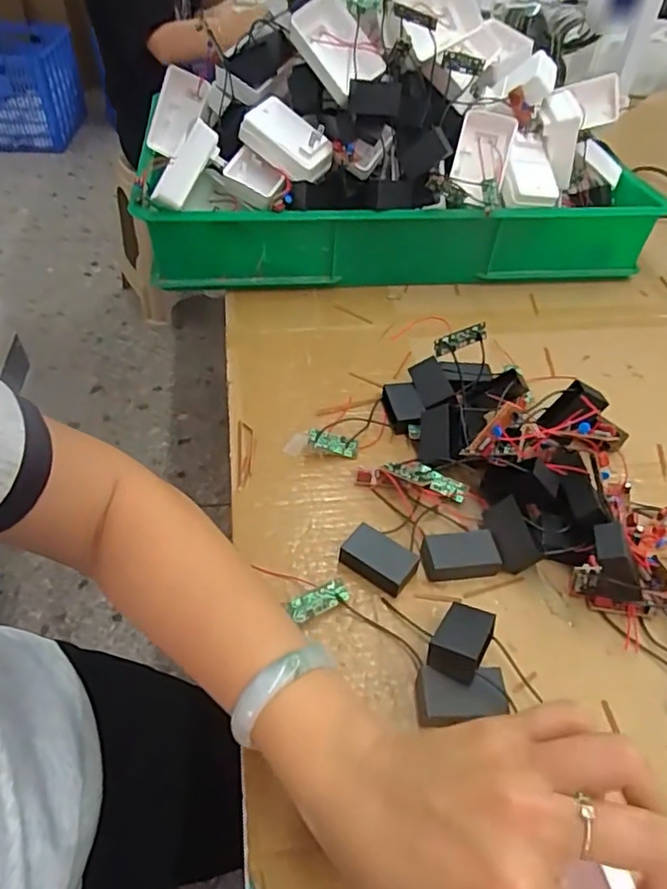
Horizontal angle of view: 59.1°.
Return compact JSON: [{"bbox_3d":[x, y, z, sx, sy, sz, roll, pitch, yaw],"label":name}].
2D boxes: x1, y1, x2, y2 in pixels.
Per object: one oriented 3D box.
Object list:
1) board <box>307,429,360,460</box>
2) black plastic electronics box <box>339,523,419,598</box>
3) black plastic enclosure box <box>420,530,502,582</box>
[{"bbox_3d":[0.001,0.000,0.484,0.044,0.016,0.007,15,8,-20],"label":"board"},{"bbox_3d":[0.032,0.078,0.406,0.047,0.020,0.029,30,50,23],"label":"black plastic electronics box"},{"bbox_3d":[0.088,0.077,0.412,0.051,0.021,0.030,-7,46,-12],"label":"black plastic enclosure box"}]

